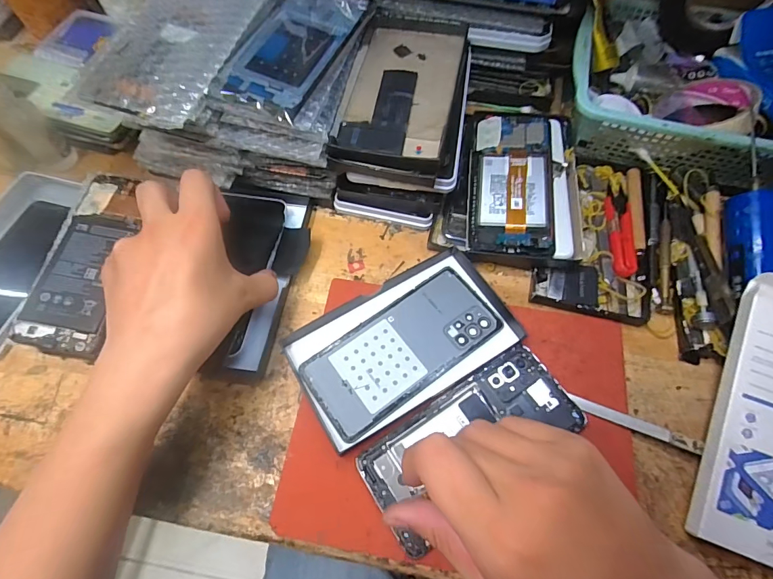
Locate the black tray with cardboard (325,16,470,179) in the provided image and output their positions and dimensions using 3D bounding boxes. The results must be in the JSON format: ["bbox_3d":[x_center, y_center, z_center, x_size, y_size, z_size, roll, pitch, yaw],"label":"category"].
[{"bbox_3d":[0.016,-0.185,0.382,0.105,0.024,0.173,10,71,3],"label":"black tray with cardboard"}]

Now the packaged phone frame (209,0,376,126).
[{"bbox_3d":[-0.078,-0.207,0.344,0.081,0.007,0.150,23,67,11],"label":"packaged phone frame"}]

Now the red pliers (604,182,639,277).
[{"bbox_3d":[0.220,-0.059,0.383,0.026,0.007,0.099,8,65,5],"label":"red pliers"}]

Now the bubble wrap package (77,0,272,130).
[{"bbox_3d":[-0.162,-0.204,0.326,0.087,0.016,0.172,16,65,8],"label":"bubble wrap package"}]

